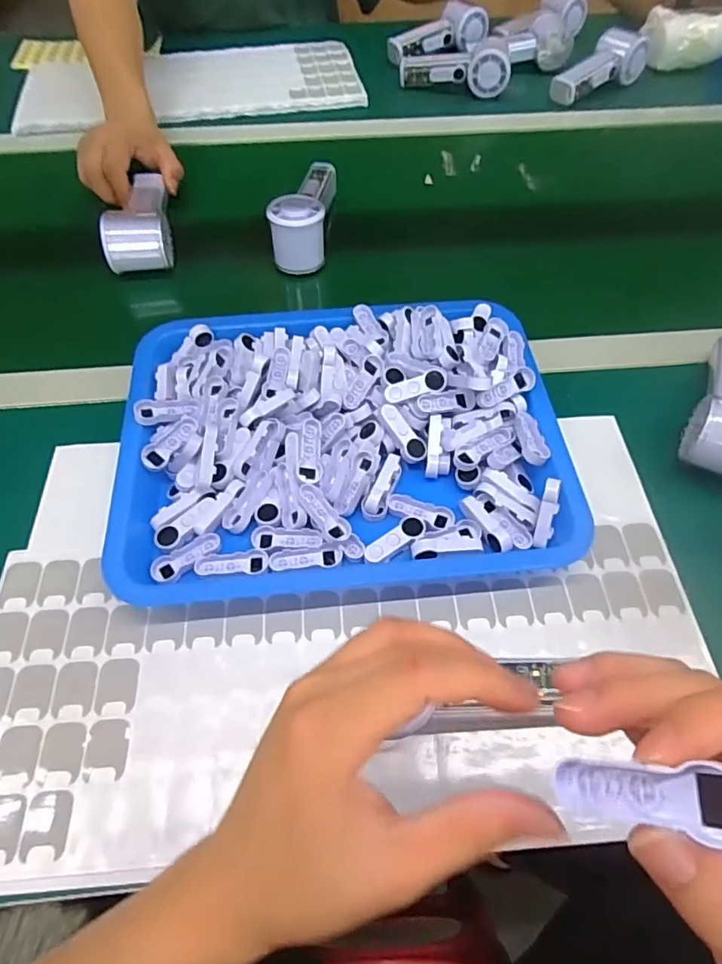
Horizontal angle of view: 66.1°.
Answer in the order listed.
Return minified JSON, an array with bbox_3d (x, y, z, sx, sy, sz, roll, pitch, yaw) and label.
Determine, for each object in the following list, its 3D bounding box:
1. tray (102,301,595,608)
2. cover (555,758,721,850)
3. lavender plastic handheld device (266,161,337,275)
[{"bbox_3d":[-0.016,-0.040,0.437,0.330,0.050,0.254,-4,57,-3],"label":"tray"},{"bbox_3d":[0.079,0.088,0.154,0.048,0.004,0.018,-17,49,33],"label":"cover"},{"bbox_3d":[-0.060,-0.297,0.602,0.056,0.063,0.143,2,57,1],"label":"lavender plastic handheld device"}]

